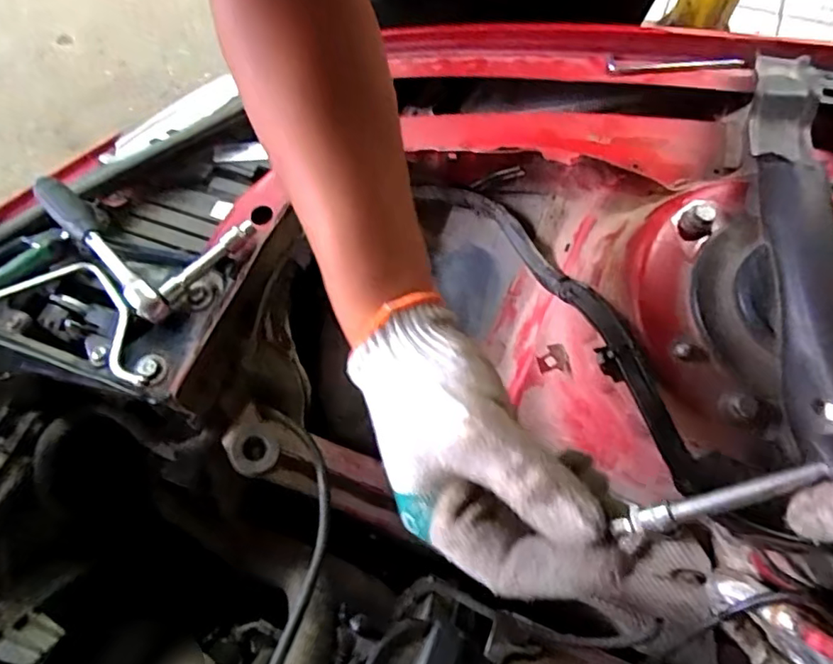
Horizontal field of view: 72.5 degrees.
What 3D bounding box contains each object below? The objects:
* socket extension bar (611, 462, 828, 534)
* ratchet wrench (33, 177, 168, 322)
[{"bbox_3d":[0.114,0.064,0.216,0.073,0.006,0.009,-26,63,24],"label":"socket extension bar"},{"bbox_3d":[-0.272,-0.071,0.491,0.026,0.041,0.184,-40,70,-16],"label":"ratchet wrench"}]

